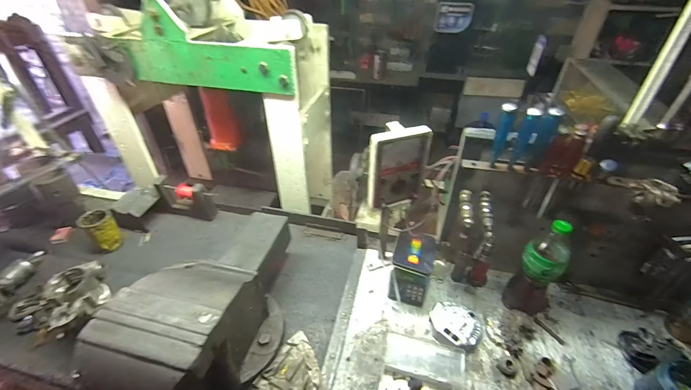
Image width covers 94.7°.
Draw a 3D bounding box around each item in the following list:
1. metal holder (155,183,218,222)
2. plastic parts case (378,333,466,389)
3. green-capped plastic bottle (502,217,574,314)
[{"bbox_3d":[-0.517,0.017,1.055,0.184,0.137,0.056,7,39,8],"label":"metal holder"},{"bbox_3d":[0.159,0.368,0.653,0.160,0.028,0.141,11,40,13],"label":"plastic parts case"},{"bbox_3d":[0.433,0.162,0.697,0.099,0.273,0.090,-31,48,-33],"label":"green-capped plastic bottle"}]

